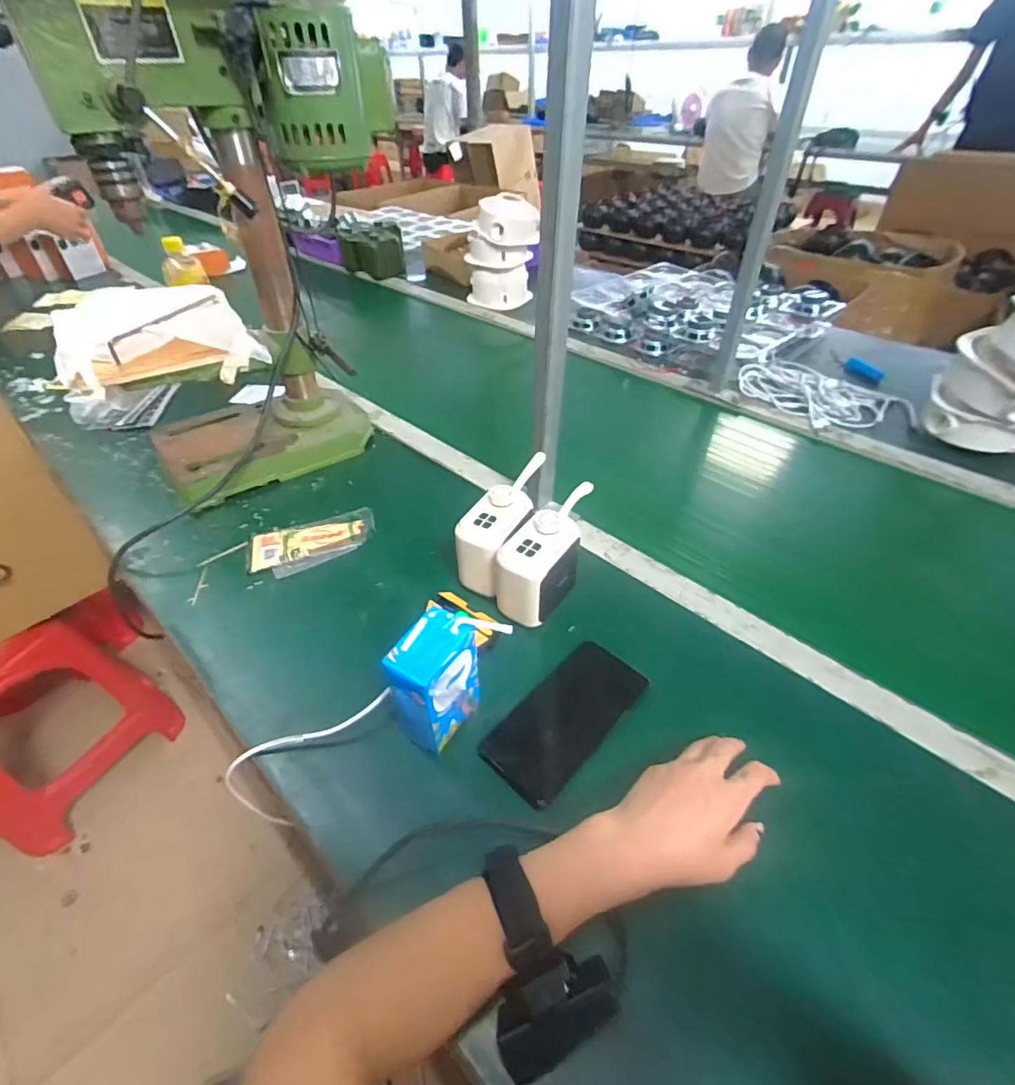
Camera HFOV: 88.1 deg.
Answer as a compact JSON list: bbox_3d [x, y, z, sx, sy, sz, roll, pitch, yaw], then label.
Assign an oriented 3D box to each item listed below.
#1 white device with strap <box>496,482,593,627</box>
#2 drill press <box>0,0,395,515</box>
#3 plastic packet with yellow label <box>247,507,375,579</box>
[{"bbox_3d":[0.047,0.012,0.535,0.054,0.095,0.138,28,50,27],"label":"white device with strap"},{"bbox_3d":[-0.321,-0.371,0.635,0.201,0.561,0.390,26,49,26],"label":"drill press"},{"bbox_3d":[-0.231,-0.001,0.626,0.144,0.007,0.084,-15,45,-15],"label":"plastic packet with yellow label"}]

